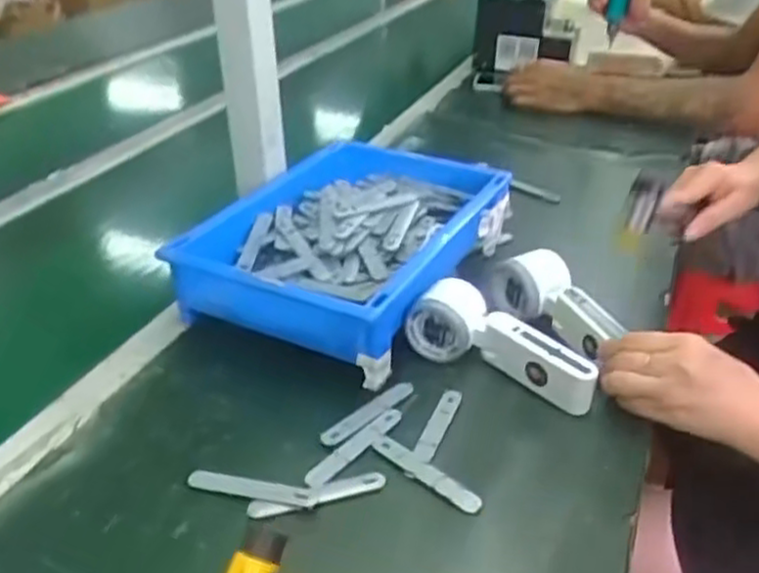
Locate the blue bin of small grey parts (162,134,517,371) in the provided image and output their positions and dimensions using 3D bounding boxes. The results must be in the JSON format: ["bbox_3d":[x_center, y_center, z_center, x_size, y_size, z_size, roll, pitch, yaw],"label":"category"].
[{"bbox_3d":[-0.029,-0.039,0.739,0.228,0.093,0.326,13,33,22],"label":"blue bin of small grey parts"}]

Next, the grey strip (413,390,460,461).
[{"bbox_3d":[0.045,0.104,0.567,0.016,0.004,0.083,11,32,19],"label":"grey strip"}]

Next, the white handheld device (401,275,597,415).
[{"bbox_3d":[0.105,0.048,0.623,0.164,0.061,0.049,18,35,28],"label":"white handheld device"}]

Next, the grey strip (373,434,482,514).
[{"bbox_3d":[0.032,0.132,0.527,0.094,0.006,0.019,26,39,37],"label":"grey strip"}]

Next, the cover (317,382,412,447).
[{"bbox_3d":[-0.006,0.097,0.587,0.020,0.007,0.101,24,38,35],"label":"cover"}]

